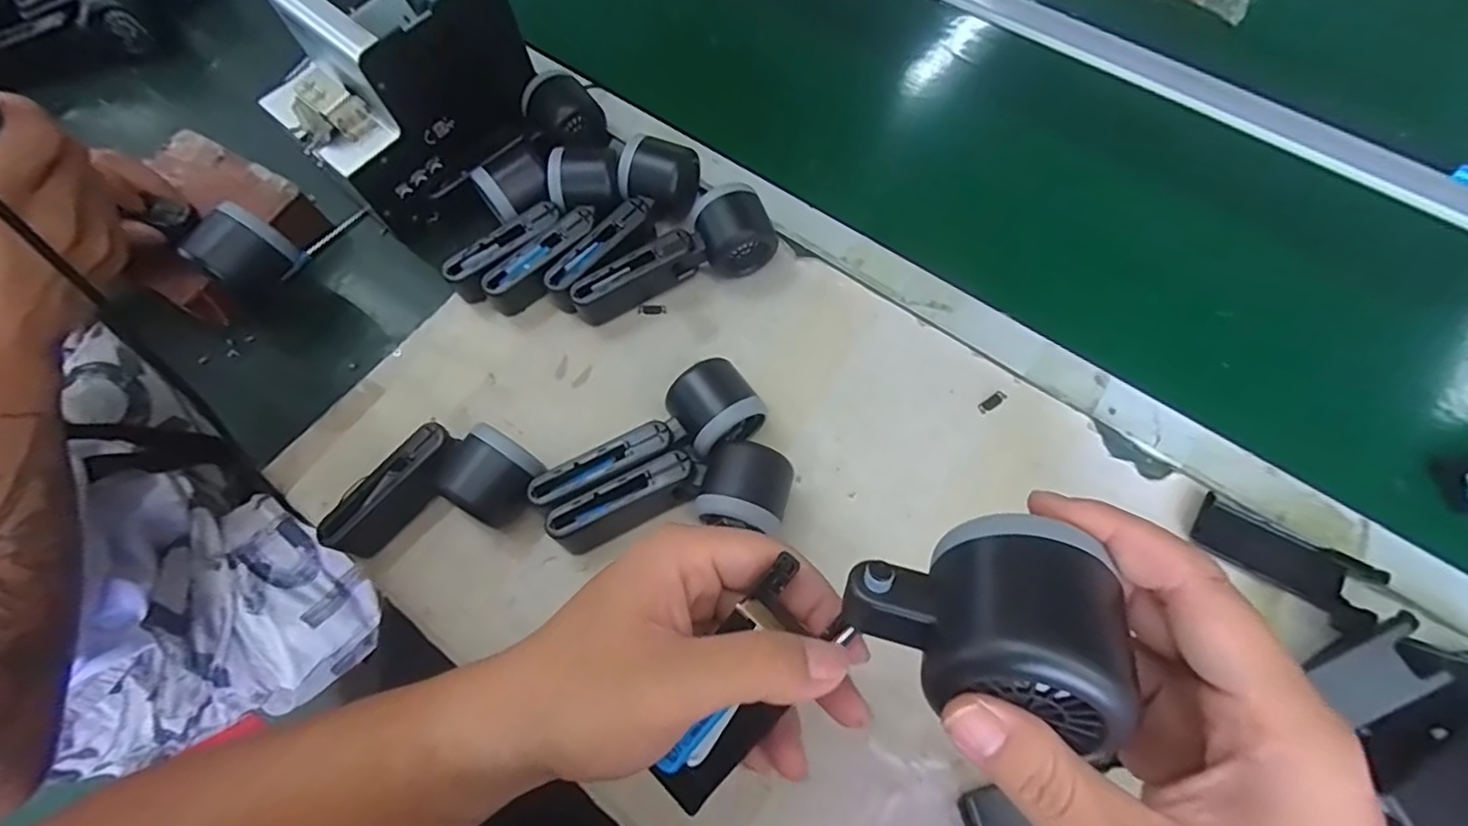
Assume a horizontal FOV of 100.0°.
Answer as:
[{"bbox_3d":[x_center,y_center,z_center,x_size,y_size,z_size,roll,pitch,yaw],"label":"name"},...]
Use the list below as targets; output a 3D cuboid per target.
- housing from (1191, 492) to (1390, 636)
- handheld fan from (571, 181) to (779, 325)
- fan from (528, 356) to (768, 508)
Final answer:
[{"bbox_3d":[0.357,0.095,0.403,0.101,0.011,0.046,32,75,23],"label":"housing"},{"bbox_3d":[-0.050,-0.123,0.493,0.162,0.053,0.055,-24,69,-8],"label":"handheld fan"},{"bbox_3d":[-0.055,0.030,0.430,0.164,0.053,0.064,-34,71,-12],"label":"fan"}]

